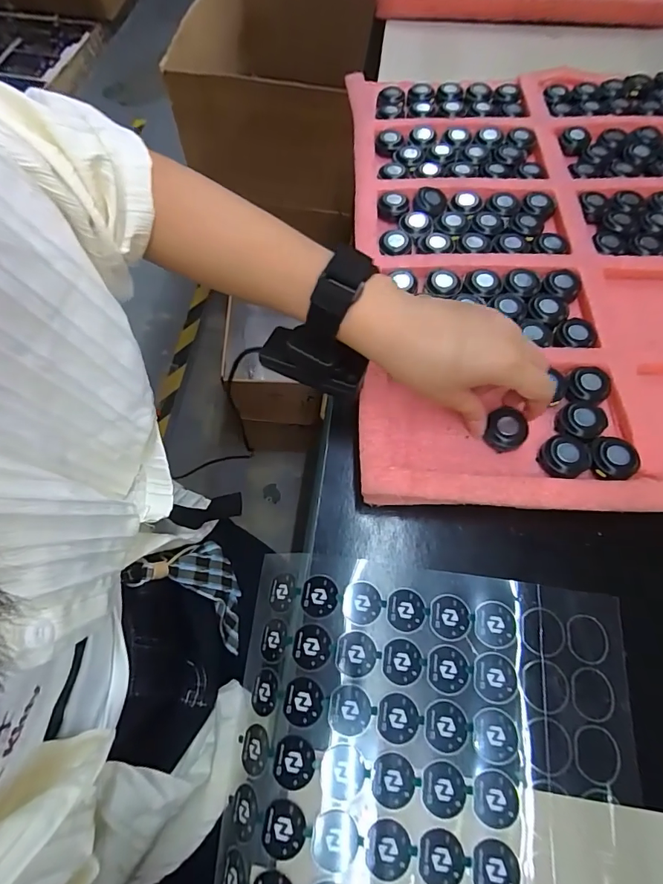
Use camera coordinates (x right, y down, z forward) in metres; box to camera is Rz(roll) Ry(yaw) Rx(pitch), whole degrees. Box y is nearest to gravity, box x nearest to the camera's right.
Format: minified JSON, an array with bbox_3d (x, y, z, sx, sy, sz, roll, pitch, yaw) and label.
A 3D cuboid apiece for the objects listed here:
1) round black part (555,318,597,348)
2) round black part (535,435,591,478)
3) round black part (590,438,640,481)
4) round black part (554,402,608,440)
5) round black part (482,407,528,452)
[{"bbox_3d":[0.185,-0.082,0.326,0.027,0.007,0.024,38,71,15],"label":"round black part"},{"bbox_3d":[0.157,0.010,0.290,0.032,0.010,0.029,-9,67,-4],"label":"round black part"},{"bbox_3d":[0.188,0.011,0.287,0.031,0.007,0.030,0,66,0],"label":"round black part"},{"bbox_3d":[0.173,-0.014,0.298,0.032,0.010,0.027,11,66,4],"label":"round black part"},{"bbox_3d":[0.120,-0.008,0.298,0.028,0.013,0.026,-1,68,2],"label":"round black part"}]

